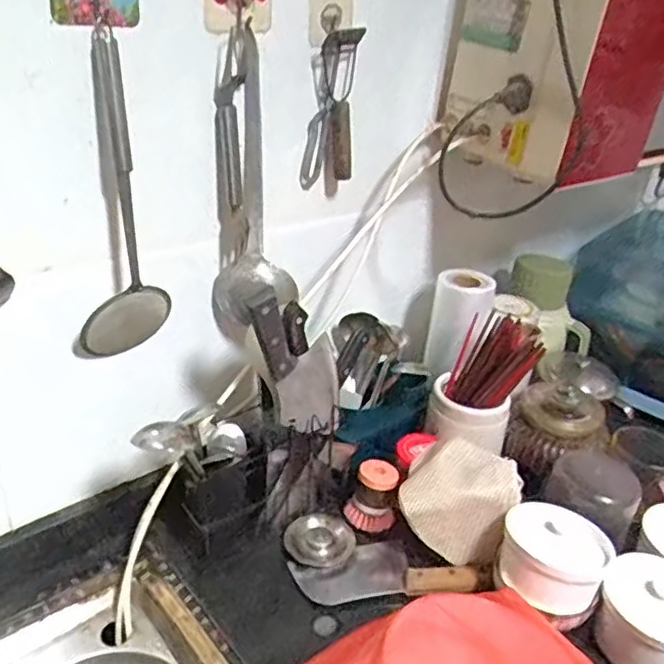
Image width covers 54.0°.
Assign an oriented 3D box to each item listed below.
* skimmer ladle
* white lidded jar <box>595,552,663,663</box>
[{"bbox_3d":[-0.195,-0.112,0.597,0.077,0.293,0.039,-1,30,-11],"label":"skimmer ladle"},{"bbox_3d":[0.334,0.295,0.675,0.103,0.082,0.109,4,29,-2],"label":"white lidded jar"}]

